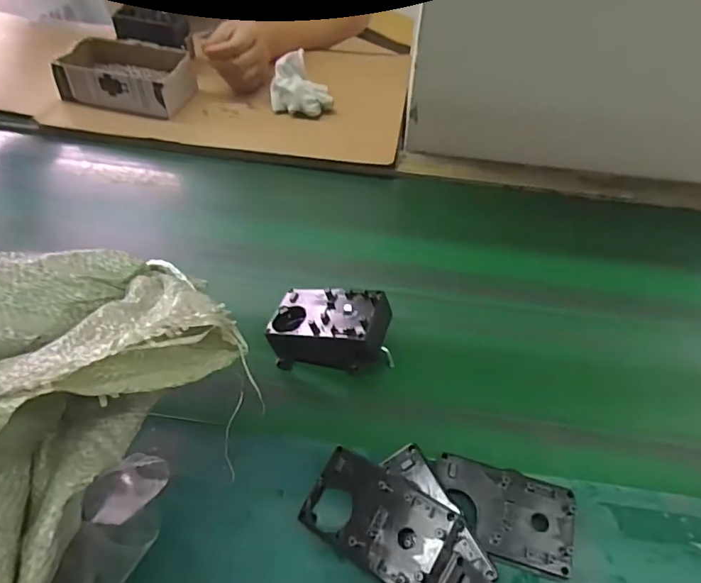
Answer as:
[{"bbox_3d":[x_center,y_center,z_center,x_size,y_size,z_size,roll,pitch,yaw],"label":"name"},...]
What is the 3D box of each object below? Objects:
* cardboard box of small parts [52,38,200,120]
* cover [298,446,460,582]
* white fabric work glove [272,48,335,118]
[{"bbox_3d":[-0.353,-0.339,0.793,0.222,0.051,0.125,18,48,13],"label":"cardboard box of small parts"},{"bbox_3d":[0.016,0.151,0.342,0.102,0.014,0.059,20,71,34],"label":"cover"},{"bbox_3d":[-0.071,-0.306,0.767,0.096,0.064,0.081,23,49,17],"label":"white fabric work glove"}]

